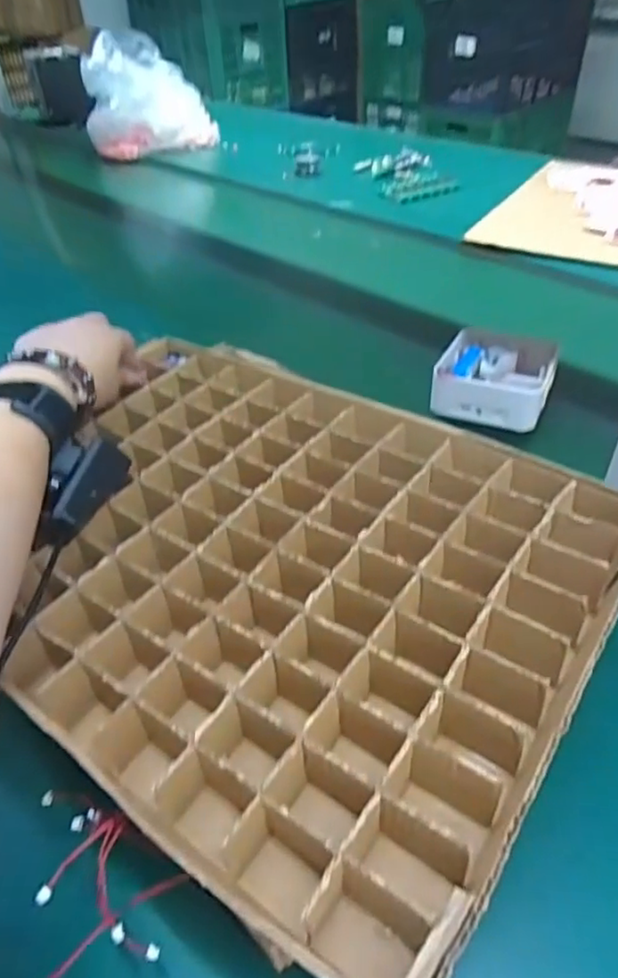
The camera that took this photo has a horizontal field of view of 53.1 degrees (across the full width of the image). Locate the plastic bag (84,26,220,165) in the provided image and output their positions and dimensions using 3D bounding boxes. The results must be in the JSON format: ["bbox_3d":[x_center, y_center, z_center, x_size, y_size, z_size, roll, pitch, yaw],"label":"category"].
[{"bbox_3d":[-0.331,-0.787,1.243,0.245,0.197,0.162,-32,49,-27],"label":"plastic bag"}]

